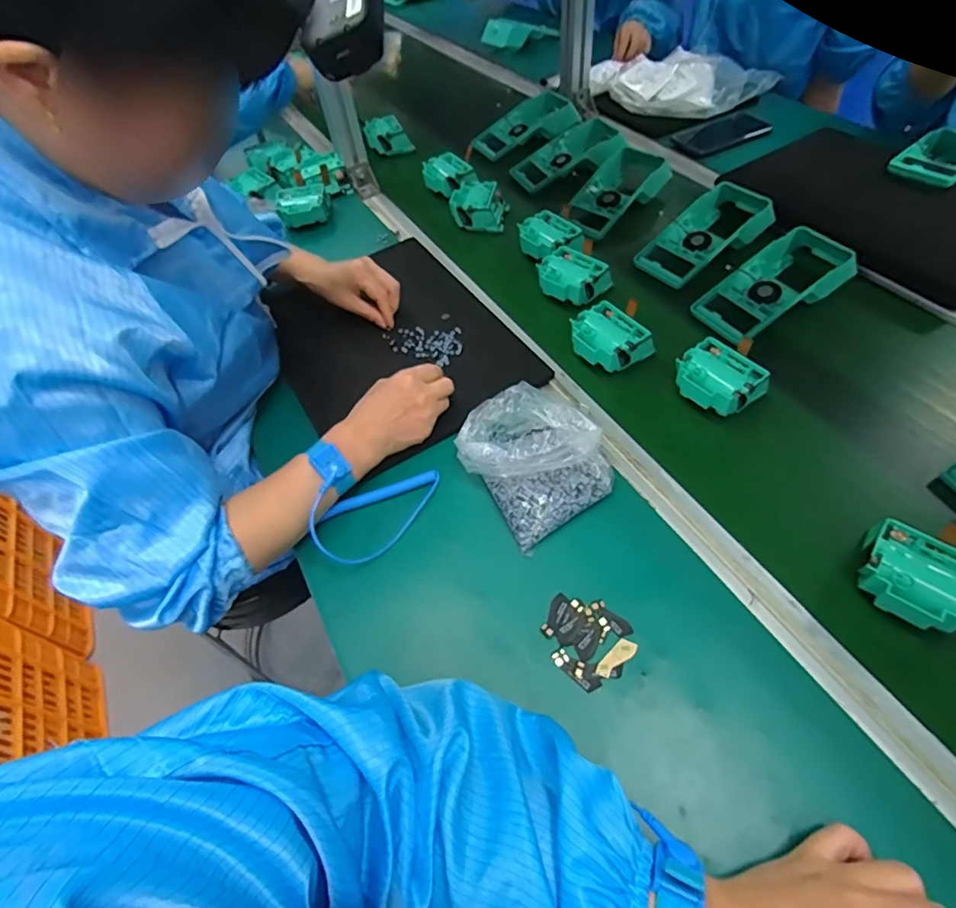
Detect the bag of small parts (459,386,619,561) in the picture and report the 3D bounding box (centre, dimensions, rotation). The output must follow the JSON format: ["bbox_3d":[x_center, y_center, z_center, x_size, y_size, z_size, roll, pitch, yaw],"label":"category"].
[{"bbox_3d":[0.053,-0.003,0.494,0.121,0.054,0.135,-31,57,-13],"label":"bag of small parts"}]

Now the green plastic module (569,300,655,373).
[{"bbox_3d":[0.145,-0.126,0.594,0.071,0.037,0.080,-39,59,-18],"label":"green plastic module"}]

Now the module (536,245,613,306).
[{"bbox_3d":[0.115,-0.221,0.668,0.076,0.034,0.073,32,62,30],"label":"module"}]

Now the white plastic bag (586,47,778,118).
[{"bbox_3d":[0.357,-0.678,0.963,0.317,0.043,0.162,19,56,23],"label":"white plastic bag"}]

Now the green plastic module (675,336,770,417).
[{"bbox_3d":[0.243,-0.074,0.545,0.068,0.041,0.078,-36,58,-16],"label":"green plastic module"}]

